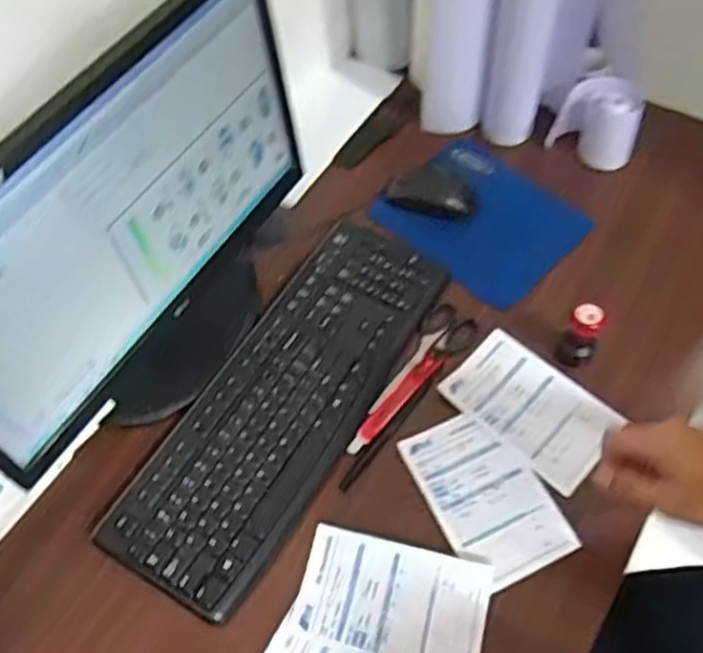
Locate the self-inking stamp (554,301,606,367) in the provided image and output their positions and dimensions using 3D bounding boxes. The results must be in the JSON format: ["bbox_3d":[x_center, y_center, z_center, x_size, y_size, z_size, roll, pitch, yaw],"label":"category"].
[{"bbox_3d":[0.231,0.010,0.756,0.035,0.084,0.027,32,64,17],"label":"self-inking stamp"}]

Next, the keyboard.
[{"bbox_3d":[-0.064,0.067,0.767,0.153,0.016,0.435,28,63,15],"label":"keyboard"}]

